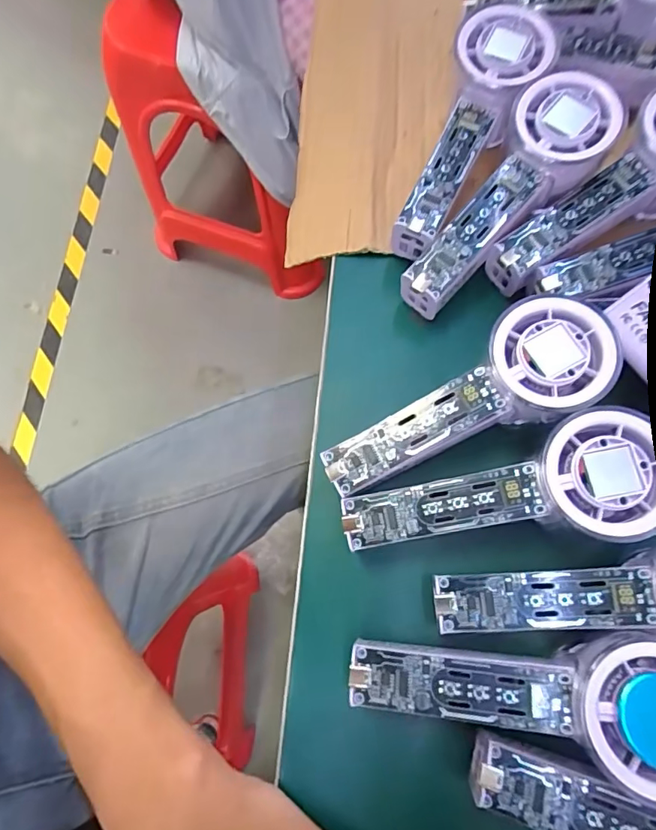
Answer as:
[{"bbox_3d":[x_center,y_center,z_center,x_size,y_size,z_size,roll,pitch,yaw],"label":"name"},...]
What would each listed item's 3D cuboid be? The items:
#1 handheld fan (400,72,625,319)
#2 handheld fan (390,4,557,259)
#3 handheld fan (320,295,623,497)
[{"bbox_3d":[0.098,-0.121,0.285,0.049,0.024,0.148,42,96,12],"label":"handheld fan"},{"bbox_3d":[0.080,-0.164,0.298,0.049,0.030,0.146,26,89,8],"label":"handheld fan"},{"bbox_3d":[0.066,-0.005,0.254,0.148,0.027,0.054,-28,75,7],"label":"handheld fan"}]

